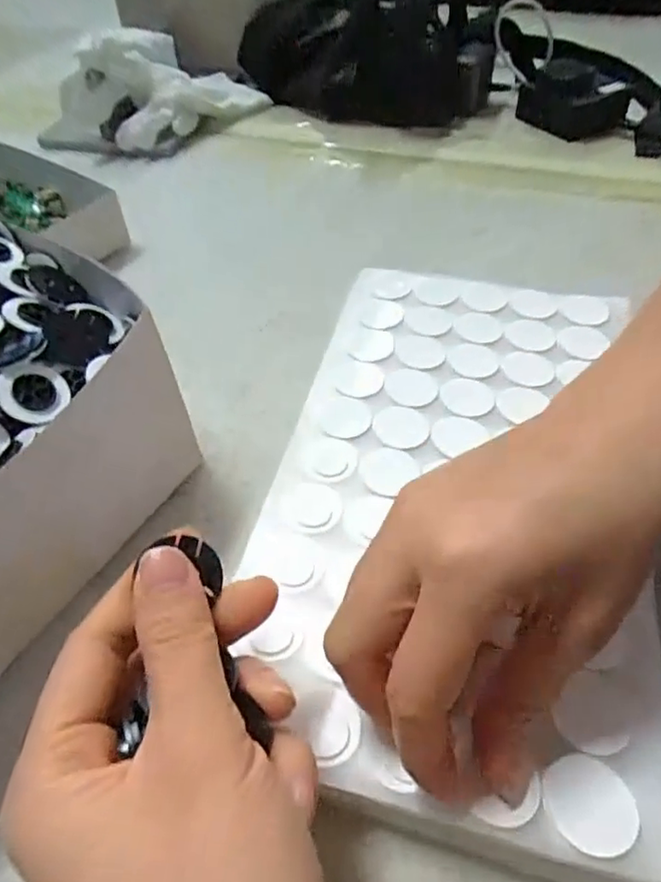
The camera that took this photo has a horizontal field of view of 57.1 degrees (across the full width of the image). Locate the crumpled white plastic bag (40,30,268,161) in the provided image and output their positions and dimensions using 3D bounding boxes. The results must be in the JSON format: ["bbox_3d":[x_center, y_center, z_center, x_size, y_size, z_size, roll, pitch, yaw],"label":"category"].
[{"bbox_3d":[-0.170,-0.340,0.575,0.112,0.081,0.196,35,59,29],"label":"crumpled white plastic bag"}]

